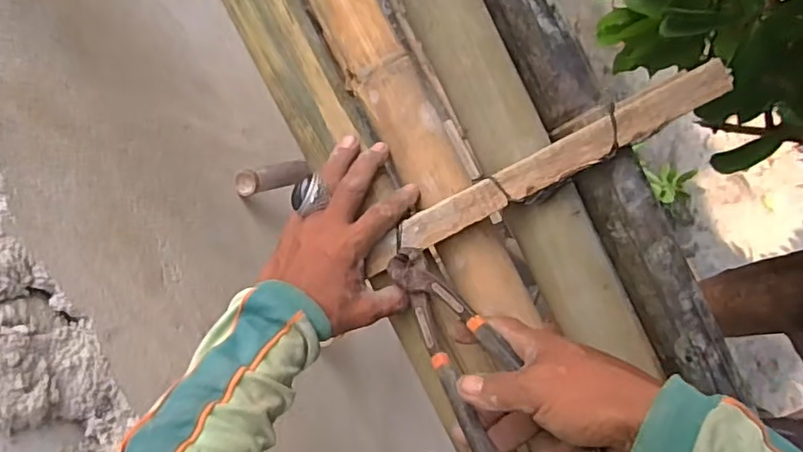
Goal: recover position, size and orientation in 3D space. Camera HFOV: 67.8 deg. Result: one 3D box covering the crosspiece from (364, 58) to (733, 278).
[{"bbox_3d":[0.121,-0.049,0.500,0.325,0.011,0.030,-28,94,4],"label":"crosspiece"}]

